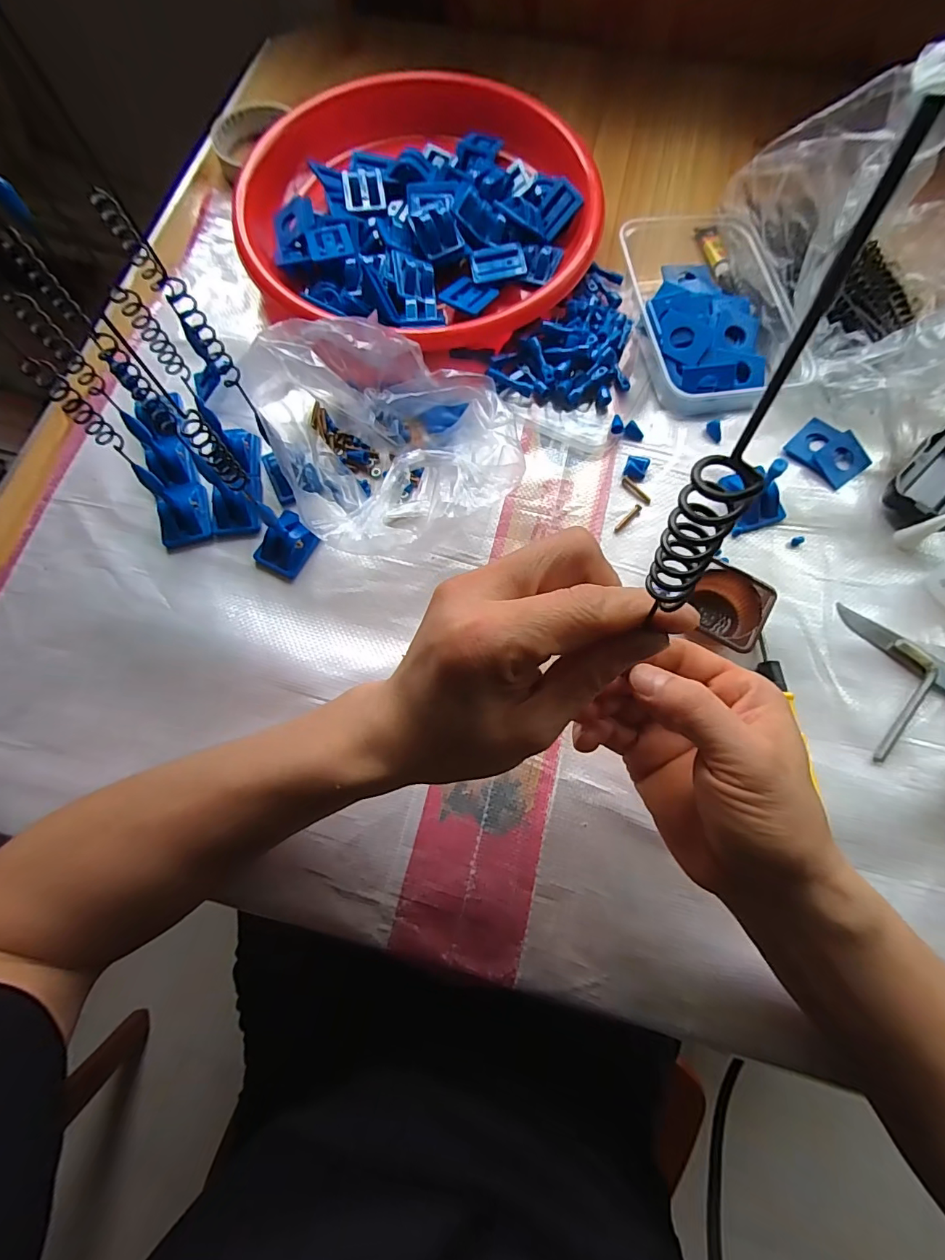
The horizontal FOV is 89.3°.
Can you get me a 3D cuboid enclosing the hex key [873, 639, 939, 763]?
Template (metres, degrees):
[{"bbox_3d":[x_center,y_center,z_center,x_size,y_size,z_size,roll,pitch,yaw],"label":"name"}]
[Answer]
[{"bbox_3d":[0.275,0.047,0.301,0.026,0.009,0.080,19,74,6],"label":"hex key"}]

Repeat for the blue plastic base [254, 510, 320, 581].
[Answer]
[{"bbox_3d":[-0.132,-0.061,0.336,0.032,0.021,0.042,28,76,8],"label":"blue plastic base"}]

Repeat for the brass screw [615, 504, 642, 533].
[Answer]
[{"bbox_3d":[0.114,-0.081,0.350,0.005,0.004,0.028,42,78,12],"label":"brass screw"}]

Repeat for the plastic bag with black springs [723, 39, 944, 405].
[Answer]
[{"bbox_3d":[0.304,-0.276,0.328,0.163,0.143,0.212,-4,73,-1],"label":"plastic bag with black springs"}]

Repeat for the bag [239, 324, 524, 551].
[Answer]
[{"bbox_3d":[-0.059,-0.138,0.336,0.151,0.062,0.173,-25,75,-7],"label":"bag"}]

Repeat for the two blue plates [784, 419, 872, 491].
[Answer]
[{"bbox_3d":[0.264,-0.132,0.355,0.043,0.006,0.051,-39,77,-10],"label":"two blue plates"}]

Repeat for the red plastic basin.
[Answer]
[{"bbox_3d":[-0.041,-0.345,0.400,0.274,0.053,0.274,0,73,0],"label":"red plastic basin"}]

